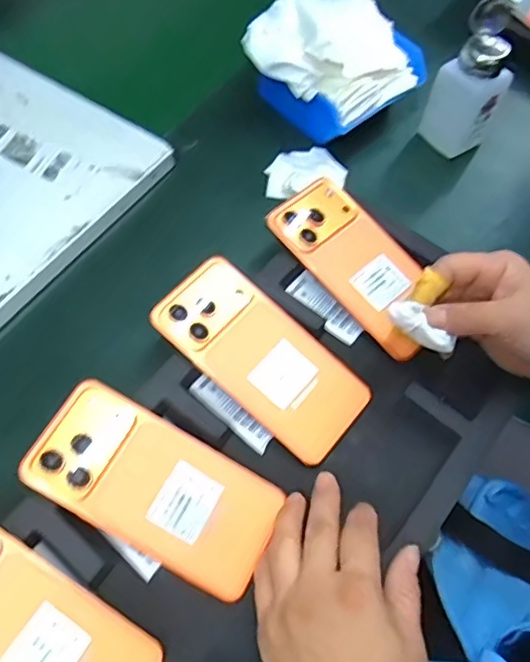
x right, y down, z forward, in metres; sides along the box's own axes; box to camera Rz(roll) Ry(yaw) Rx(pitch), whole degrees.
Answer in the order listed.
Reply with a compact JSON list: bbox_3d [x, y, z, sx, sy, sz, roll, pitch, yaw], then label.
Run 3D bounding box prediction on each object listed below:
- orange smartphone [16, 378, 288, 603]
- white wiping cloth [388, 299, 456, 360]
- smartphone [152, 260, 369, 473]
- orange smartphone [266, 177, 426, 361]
[{"bbox_3d":[-0.071,0.100,0.370,0.159,0.005,0.078,31,63,1],"label":"orange smartphone"},{"bbox_3d":[0.110,-0.002,0.394,0.054,0.017,0.016,39,63,-9],"label":"white wiping cloth"},{"bbox_3d":[-0.002,0.018,0.418,0.160,0.009,0.077,42,66,5],"label":"smartphone"},{"bbox_3d":[0.079,-0.057,0.463,0.079,0.017,0.157,-40,82,-21],"label":"orange smartphone"}]

